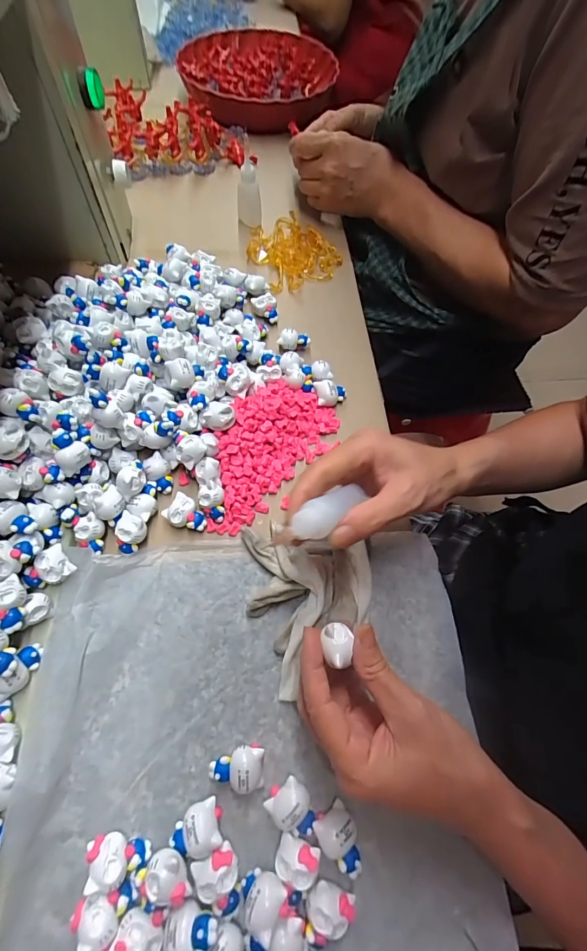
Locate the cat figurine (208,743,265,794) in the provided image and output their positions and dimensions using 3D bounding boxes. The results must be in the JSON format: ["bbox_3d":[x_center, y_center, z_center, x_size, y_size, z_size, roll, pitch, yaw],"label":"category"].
[{"bbox_3d":[-0.037,0.192,0.260,0.034,0.021,0.025,1,64,-3],"label":"cat figurine"}]

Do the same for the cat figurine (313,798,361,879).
[{"bbox_3d":[0.031,0.225,0.244,0.024,0.015,0.034,-37,71,-19],"label":"cat figurine"}]

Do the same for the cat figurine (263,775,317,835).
[{"bbox_3d":[0.000,0.211,0.252,0.024,0.021,0.031,-39,72,-20],"label":"cat figurine"}]

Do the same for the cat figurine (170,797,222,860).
[{"bbox_3d":[-0.059,0.218,0.243,0.031,0.019,0.024,-23,67,-14],"label":"cat figurine"}]

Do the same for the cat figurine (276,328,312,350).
[{"bbox_3d":[0.001,-0.142,0.416,0.033,0.020,0.016,10,64,2],"label":"cat figurine"}]

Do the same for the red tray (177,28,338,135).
[{"bbox_3d":[-0.051,-0.626,0.617,0.244,0.050,0.259,-14,65,-10],"label":"red tray"}]

